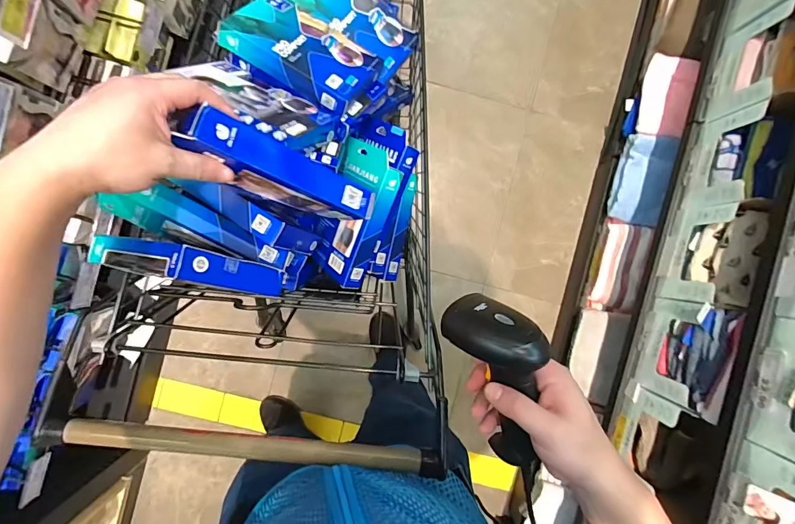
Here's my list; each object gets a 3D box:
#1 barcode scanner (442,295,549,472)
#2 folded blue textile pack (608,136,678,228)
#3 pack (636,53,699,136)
[{"bbox_3d":[0.097,0.111,0.367,0.076,0.059,0.160,-16,98,-2],"label":"barcode scanner"},{"bbox_3d":[0.665,-0.223,1.084,0.077,0.148,0.254,7,91,-2],"label":"folded blue textile pack"},{"bbox_3d":[0.704,-0.446,1.050,0.051,0.134,0.221,7,91,-2],"label":"pack"}]

